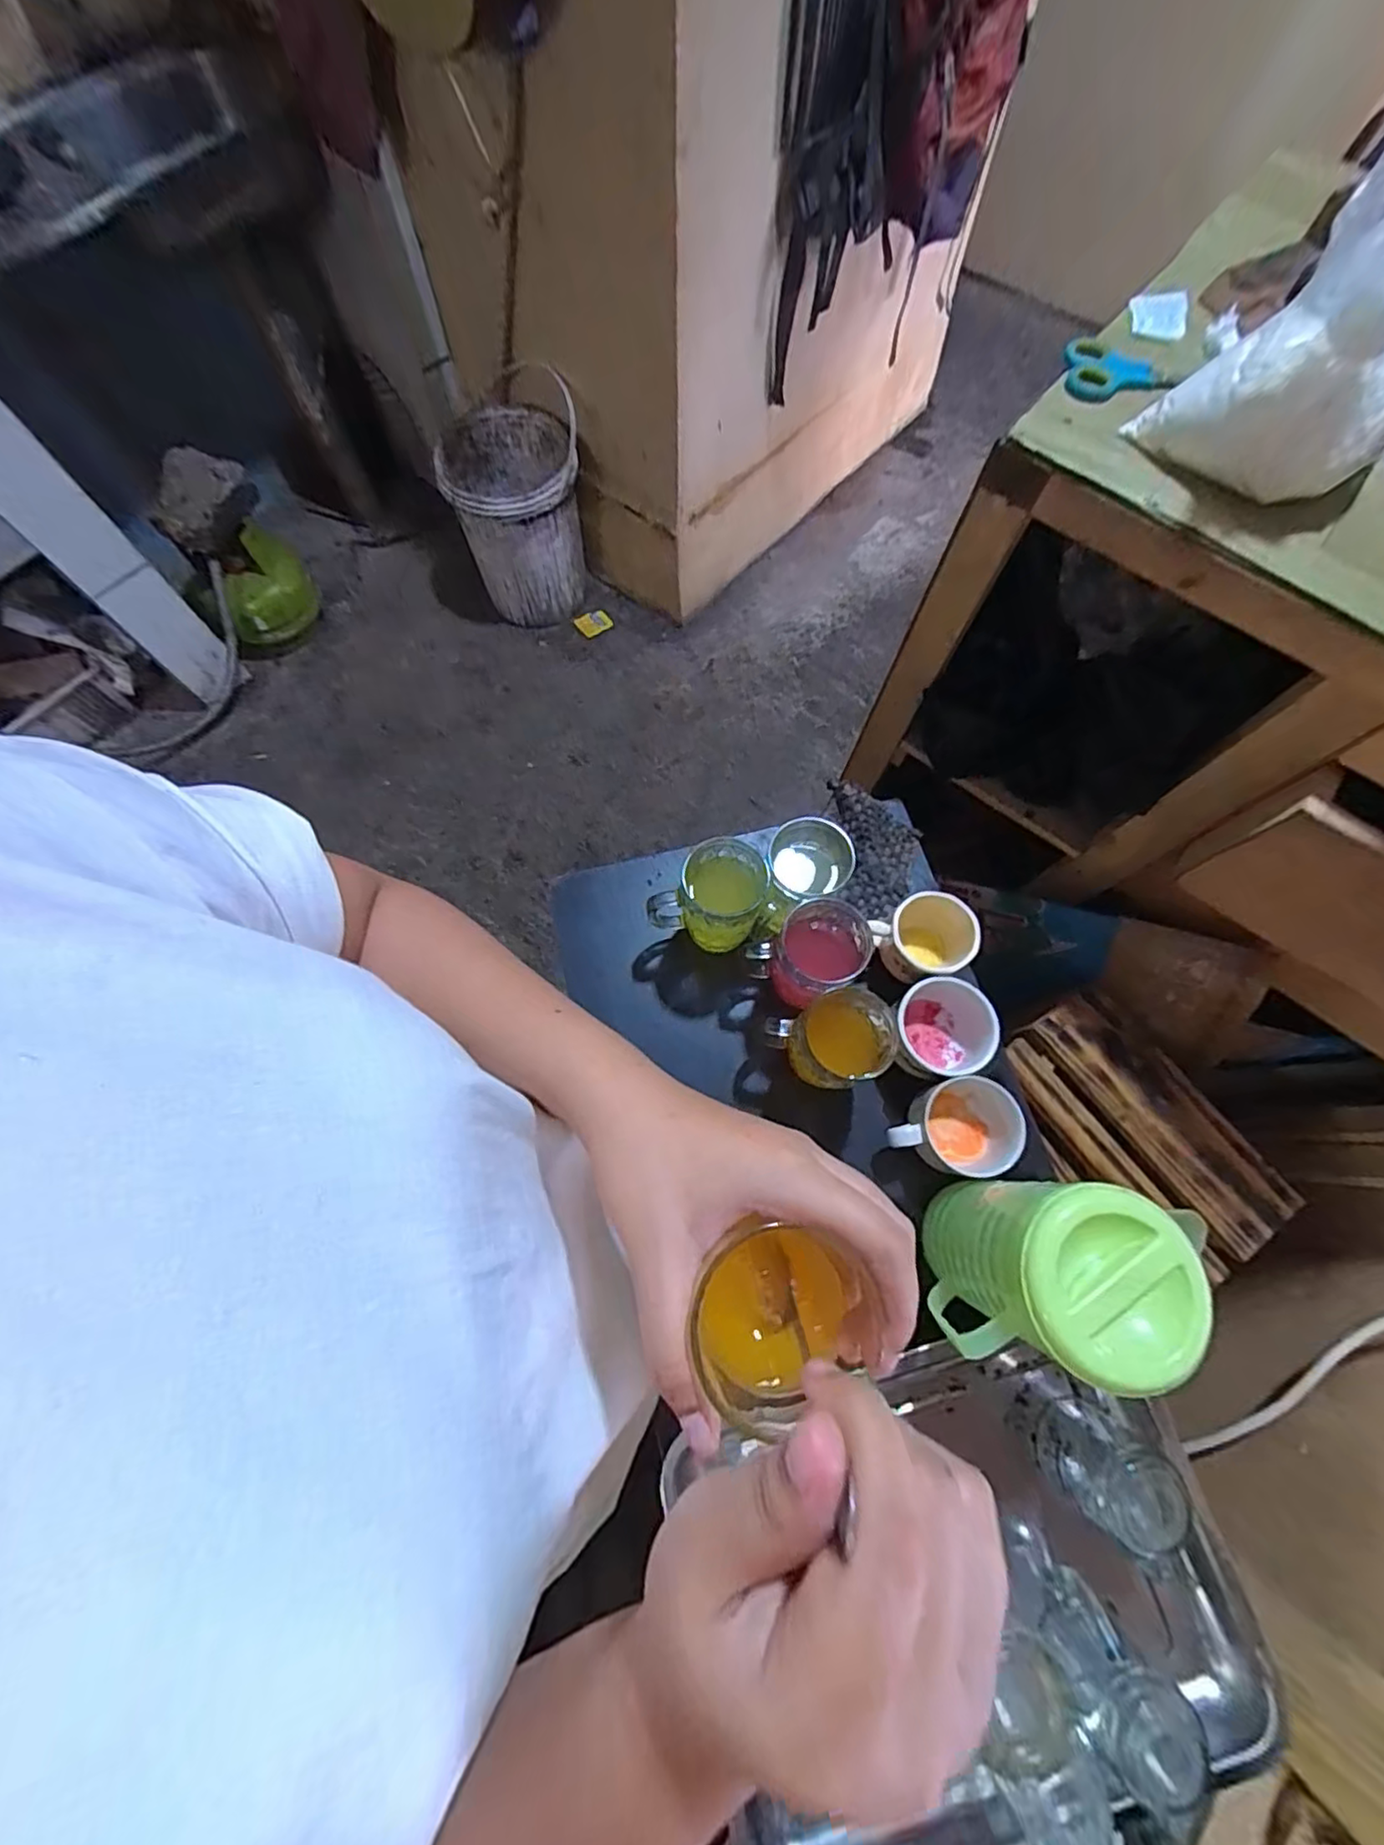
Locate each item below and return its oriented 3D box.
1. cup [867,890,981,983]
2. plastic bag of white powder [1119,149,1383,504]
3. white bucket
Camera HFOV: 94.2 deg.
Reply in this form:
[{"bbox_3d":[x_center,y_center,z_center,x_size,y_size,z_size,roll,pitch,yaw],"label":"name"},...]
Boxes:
[{"bbox_3d":[0.224,0.015,0.610,0.087,0.077,0.075,-32,73,-10],"label":"cup"},{"bbox_3d":[0.404,-0.377,0.389,0.133,0.156,0.123,40,75,13],"label":"plastic bag of white powder"},{"bbox_3d":[-0.373,-0.902,1.424,0.279,0.361,0.291,-18,71,-6],"label":"white bucket"}]

